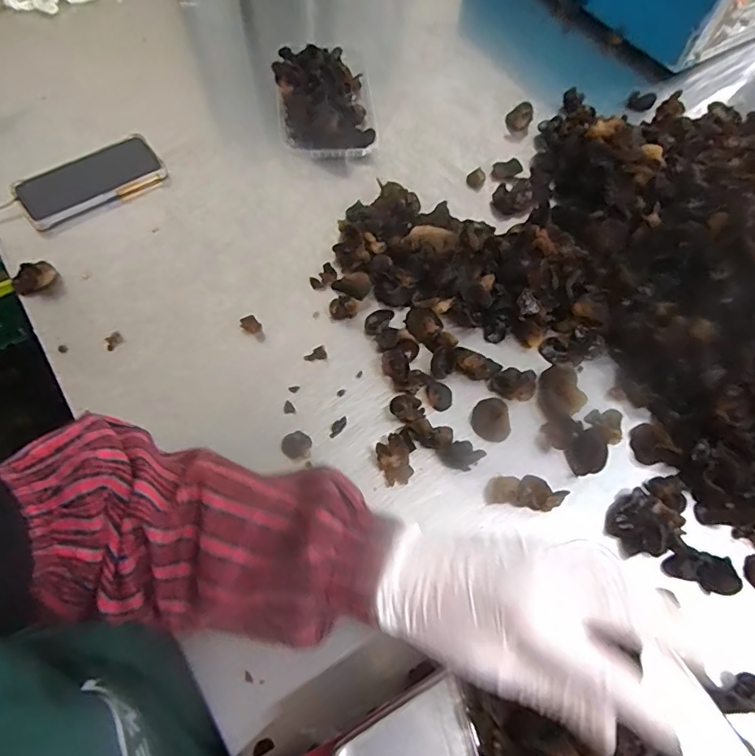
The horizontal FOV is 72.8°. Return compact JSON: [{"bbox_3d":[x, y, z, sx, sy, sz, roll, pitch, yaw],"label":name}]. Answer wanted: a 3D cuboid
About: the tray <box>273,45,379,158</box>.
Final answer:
[{"bbox_3d":[-0.072,-0.385,0.699,0.129,0.043,0.211,-6,64,-6],"label":"tray"}]

